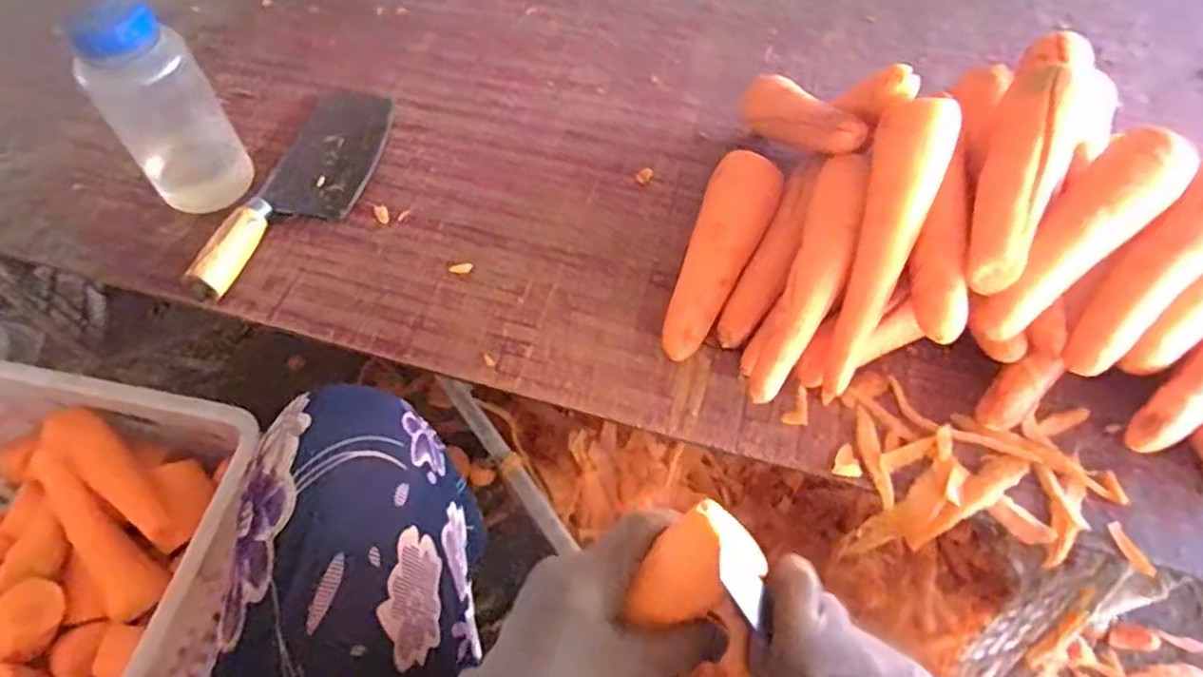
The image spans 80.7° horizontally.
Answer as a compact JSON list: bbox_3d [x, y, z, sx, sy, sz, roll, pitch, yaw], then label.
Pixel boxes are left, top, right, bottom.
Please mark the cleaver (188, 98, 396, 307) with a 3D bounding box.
[{"bbox_3d":[-0.261,-0.143,0.633,0.091,0.037,0.269,8,59,7],"label":"cleaver"}]

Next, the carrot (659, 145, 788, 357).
[{"bbox_3d":[0.093,-0.064,0.562,0.057,0.055,0.185,18,61,13],"label":"carrot"}]

